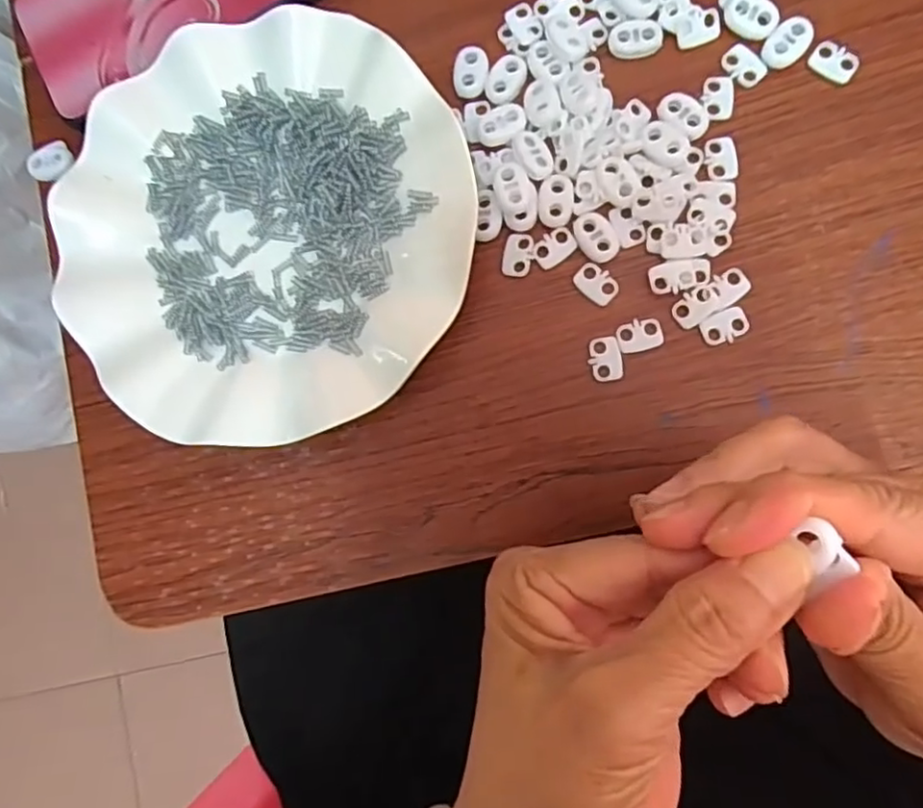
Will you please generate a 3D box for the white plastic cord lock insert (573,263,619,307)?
[{"bbox_3d":[0.058,-0.052,0.273,0.019,0.004,0.014,41,91,8],"label":"white plastic cord lock insert"}]

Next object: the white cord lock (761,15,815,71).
[{"bbox_3d":[0.138,-0.152,0.270,0.022,0.006,0.015,-44,82,2],"label":"white cord lock"}]

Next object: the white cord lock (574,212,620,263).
[{"bbox_3d":[0.058,-0.072,0.274,0.015,0.004,0.023,-28,83,4],"label":"white cord lock"}]

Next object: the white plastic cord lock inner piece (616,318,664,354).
[{"bbox_3d":[0.076,-0.029,0.269,0.019,0.004,0.013,-11,84,6],"label":"white plastic cord lock inner piece"}]

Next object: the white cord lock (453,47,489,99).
[{"bbox_3d":[0.004,-0.150,0.287,0.014,0.004,0.022,9,87,8],"label":"white cord lock"}]

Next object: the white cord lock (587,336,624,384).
[{"bbox_3d":[0.061,-0.019,0.270,0.013,0.004,0.018,-10,84,6],"label":"white cord lock"}]

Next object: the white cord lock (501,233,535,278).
[{"bbox_3d":[0.025,-0.065,0.278,0.013,0.004,0.019,8,87,8],"label":"white cord lock"}]

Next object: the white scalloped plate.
[{"bbox_3d":[-0.086,-0.075,0.283,0.178,0.022,0.176,-1,86,7],"label":"white scalloped plate"}]

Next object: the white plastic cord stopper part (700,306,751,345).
[{"bbox_3d":[0.110,-0.032,0.265,0.019,0.004,0.013,-22,83,5],"label":"white plastic cord stopper part"}]

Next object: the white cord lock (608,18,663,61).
[{"bbox_3d":[0.076,-0.159,0.278,0.022,0.004,0.017,-8,85,7],"label":"white cord lock"}]

